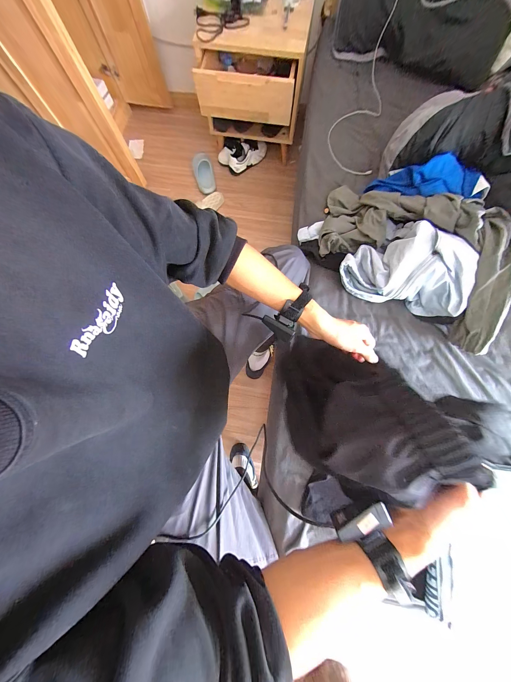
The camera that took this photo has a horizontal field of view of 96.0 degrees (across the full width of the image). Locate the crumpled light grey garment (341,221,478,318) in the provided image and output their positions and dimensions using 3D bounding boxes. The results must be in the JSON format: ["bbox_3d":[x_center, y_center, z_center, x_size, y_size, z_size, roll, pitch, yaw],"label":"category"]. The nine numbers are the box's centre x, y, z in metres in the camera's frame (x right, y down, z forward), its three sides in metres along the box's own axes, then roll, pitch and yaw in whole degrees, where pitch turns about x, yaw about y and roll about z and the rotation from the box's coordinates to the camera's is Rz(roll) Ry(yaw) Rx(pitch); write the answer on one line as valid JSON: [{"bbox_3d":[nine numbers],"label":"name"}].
[{"bbox_3d":[0.405,-0.214,0.616,0.289,0.177,0.206,24,77,7],"label":"crumpled light grey garment"}]

